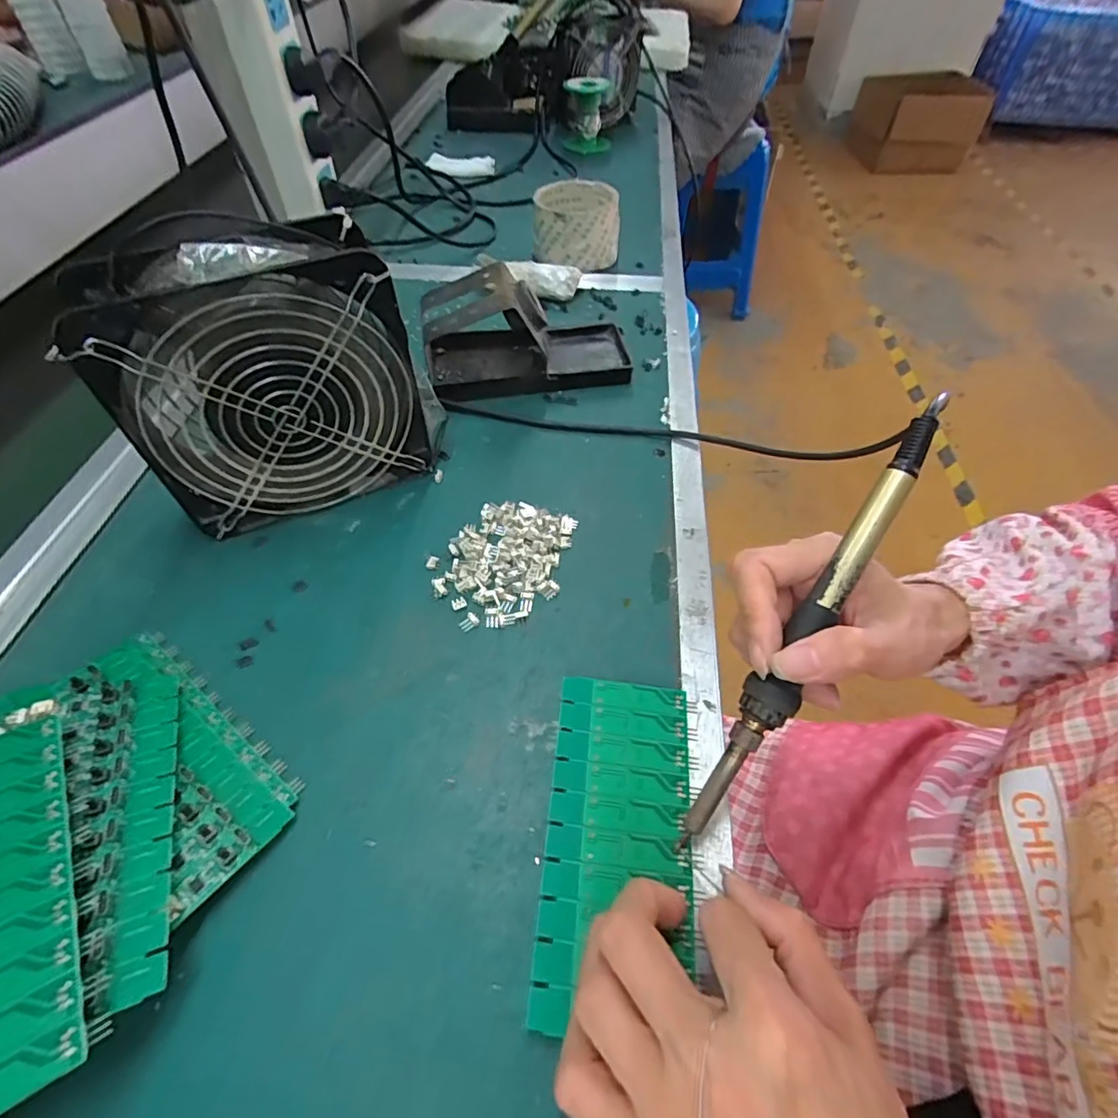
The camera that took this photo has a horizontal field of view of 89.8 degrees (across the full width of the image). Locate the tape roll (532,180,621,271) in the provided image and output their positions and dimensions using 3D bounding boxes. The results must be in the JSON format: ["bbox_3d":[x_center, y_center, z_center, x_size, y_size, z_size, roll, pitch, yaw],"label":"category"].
[{"bbox_3d":[0.018,-0.330,0.559,0.084,0.057,0.088,2,52,0],"label":"tape roll"}]

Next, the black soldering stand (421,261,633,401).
[{"bbox_3d":[-0.023,-0.178,0.432,0.153,0.068,0.076,-9,53,-9],"label":"black soldering stand"}]

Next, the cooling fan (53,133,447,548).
[{"bbox_3d":[-0.160,-0.104,0.323,0.158,0.155,0.059,-21,56,-17],"label":"cooling fan"}]

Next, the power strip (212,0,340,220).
[{"bbox_3d":[-0.225,-0.380,0.437,0.057,0.210,0.043,-18,55,-15],"label":"power strip"}]

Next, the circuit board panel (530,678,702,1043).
[{"bbox_3d":[0.026,0.117,0.244,0.061,0.004,0.135,6,53,3],"label":"circuit board panel"}]

